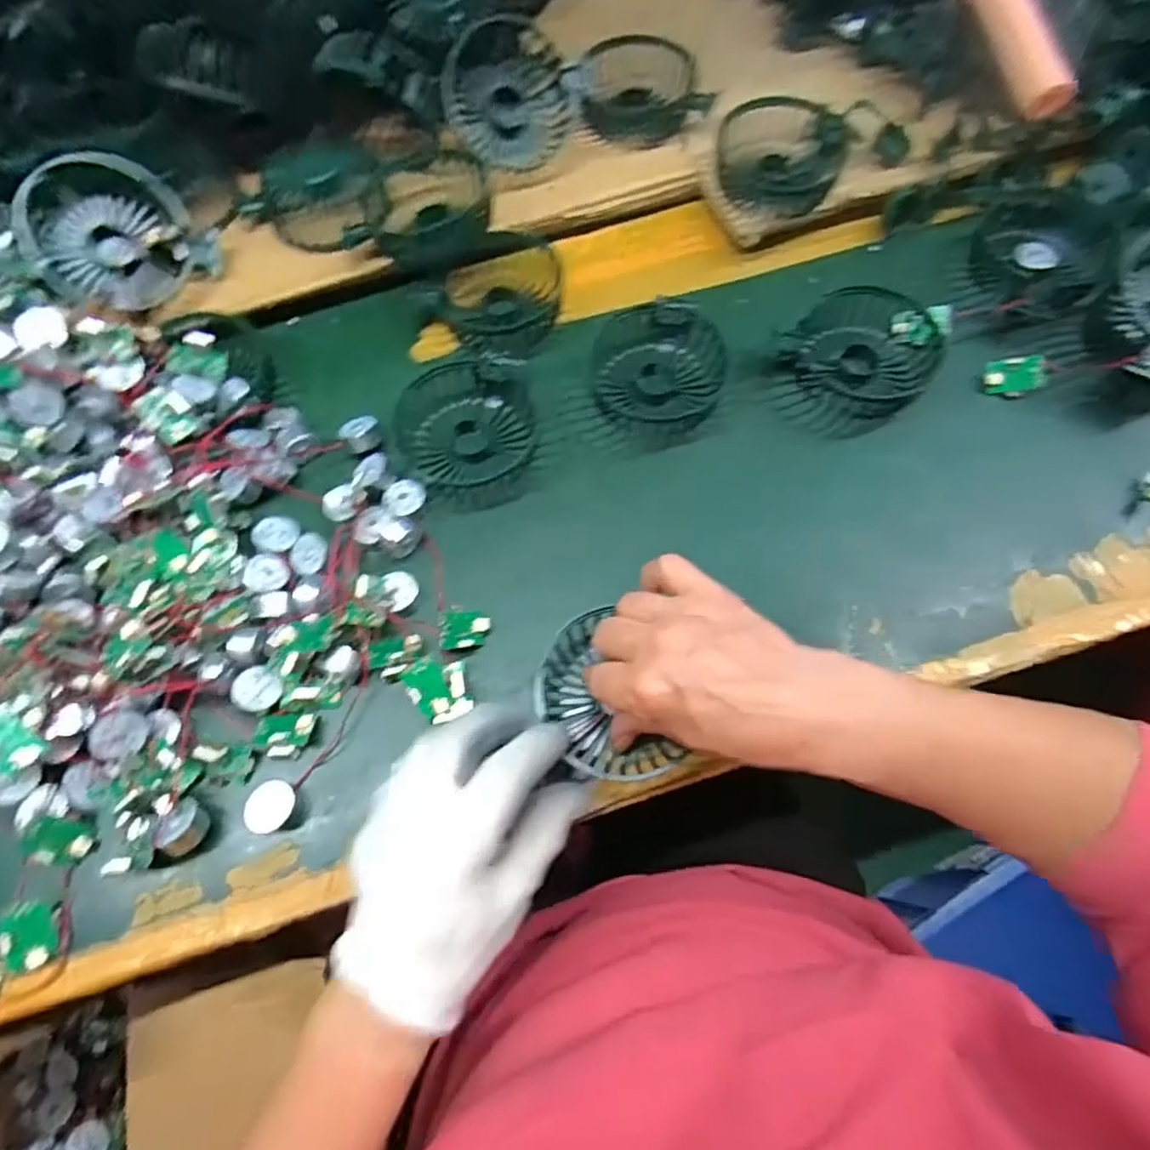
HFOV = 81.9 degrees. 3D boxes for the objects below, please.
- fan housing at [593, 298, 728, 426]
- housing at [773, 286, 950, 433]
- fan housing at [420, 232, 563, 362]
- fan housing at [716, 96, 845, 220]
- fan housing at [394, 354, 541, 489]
[{"bbox_3d":[0.054,-0.136,0.431,0.083,0.024,0.088,5,69,4],"label":"fan housing"},{"bbox_3d":[0.183,-0.143,0.428,0.088,0.028,0.093,0,72,1],"label":"housing"},{"bbox_3d":[-0.049,-0.196,0.464,0.094,0.023,0.096,-1,69,2],"label":"fan housing"},{"bbox_3d":[0.144,-0.299,0.470,0.086,0.026,0.090,13,70,7],"label":"fan housing"},{"bbox_3d":[-0.069,-0.096,0.421,0.086,0.022,0.087,-1,69,2],"label":"fan housing"}]

